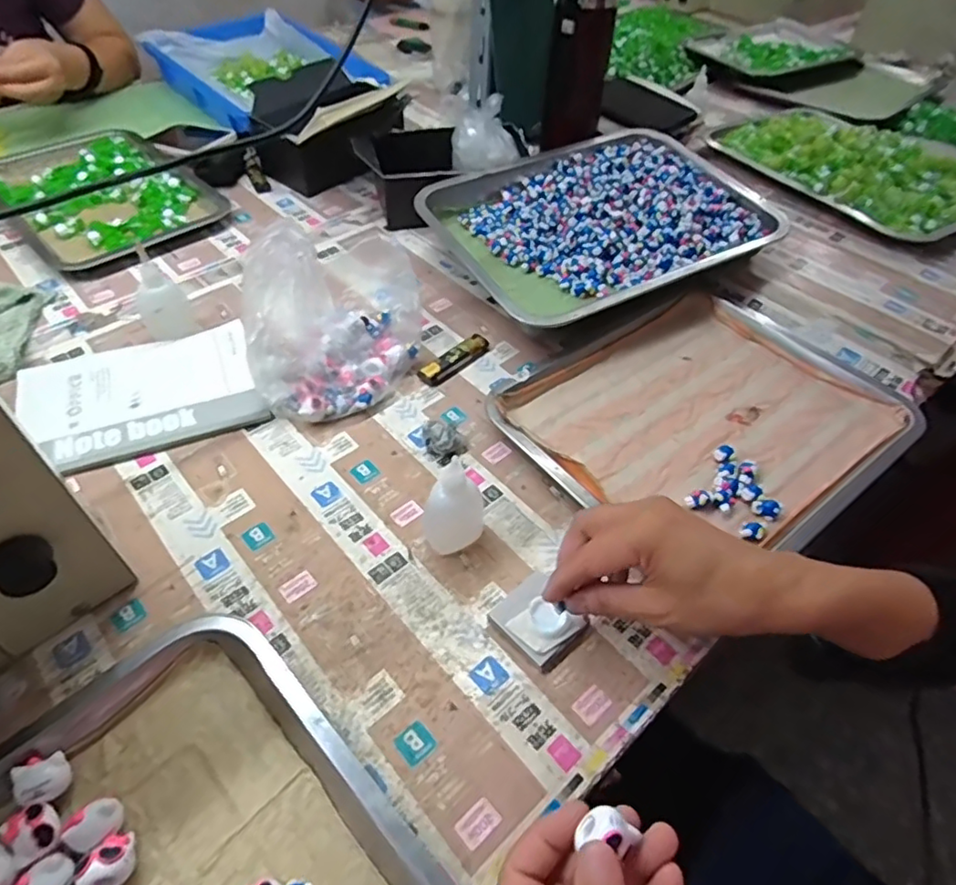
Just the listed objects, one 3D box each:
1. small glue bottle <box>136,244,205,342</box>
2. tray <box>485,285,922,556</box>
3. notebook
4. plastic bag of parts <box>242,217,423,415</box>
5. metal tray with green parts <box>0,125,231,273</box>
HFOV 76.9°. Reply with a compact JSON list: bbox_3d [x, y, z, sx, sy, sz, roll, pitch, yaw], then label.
[{"bbox_3d":[-0.299,-0.142,0.568,0.047,0.085,0.027,-23,54,-21],"label":"small glue bottle"},{"bbox_3d":[0.197,-0.023,0.535,0.304,0.034,0.258,-29,56,-25],"label":"tray"},{"bbox_3d":[-0.298,-0.045,0.537,0.188,0.011,0.140,-19,52,-18],"label":"notebook"},{"bbox_3d":[-0.128,-0.111,0.540,0.149,0.104,0.154,-6,50,-9],"label":"plastic bag of parts"},{"bbox_3d":[-0.481,-0.320,0.755,0.299,0.030,0.205,37,57,26],"label":"metal tray with green parts"}]

